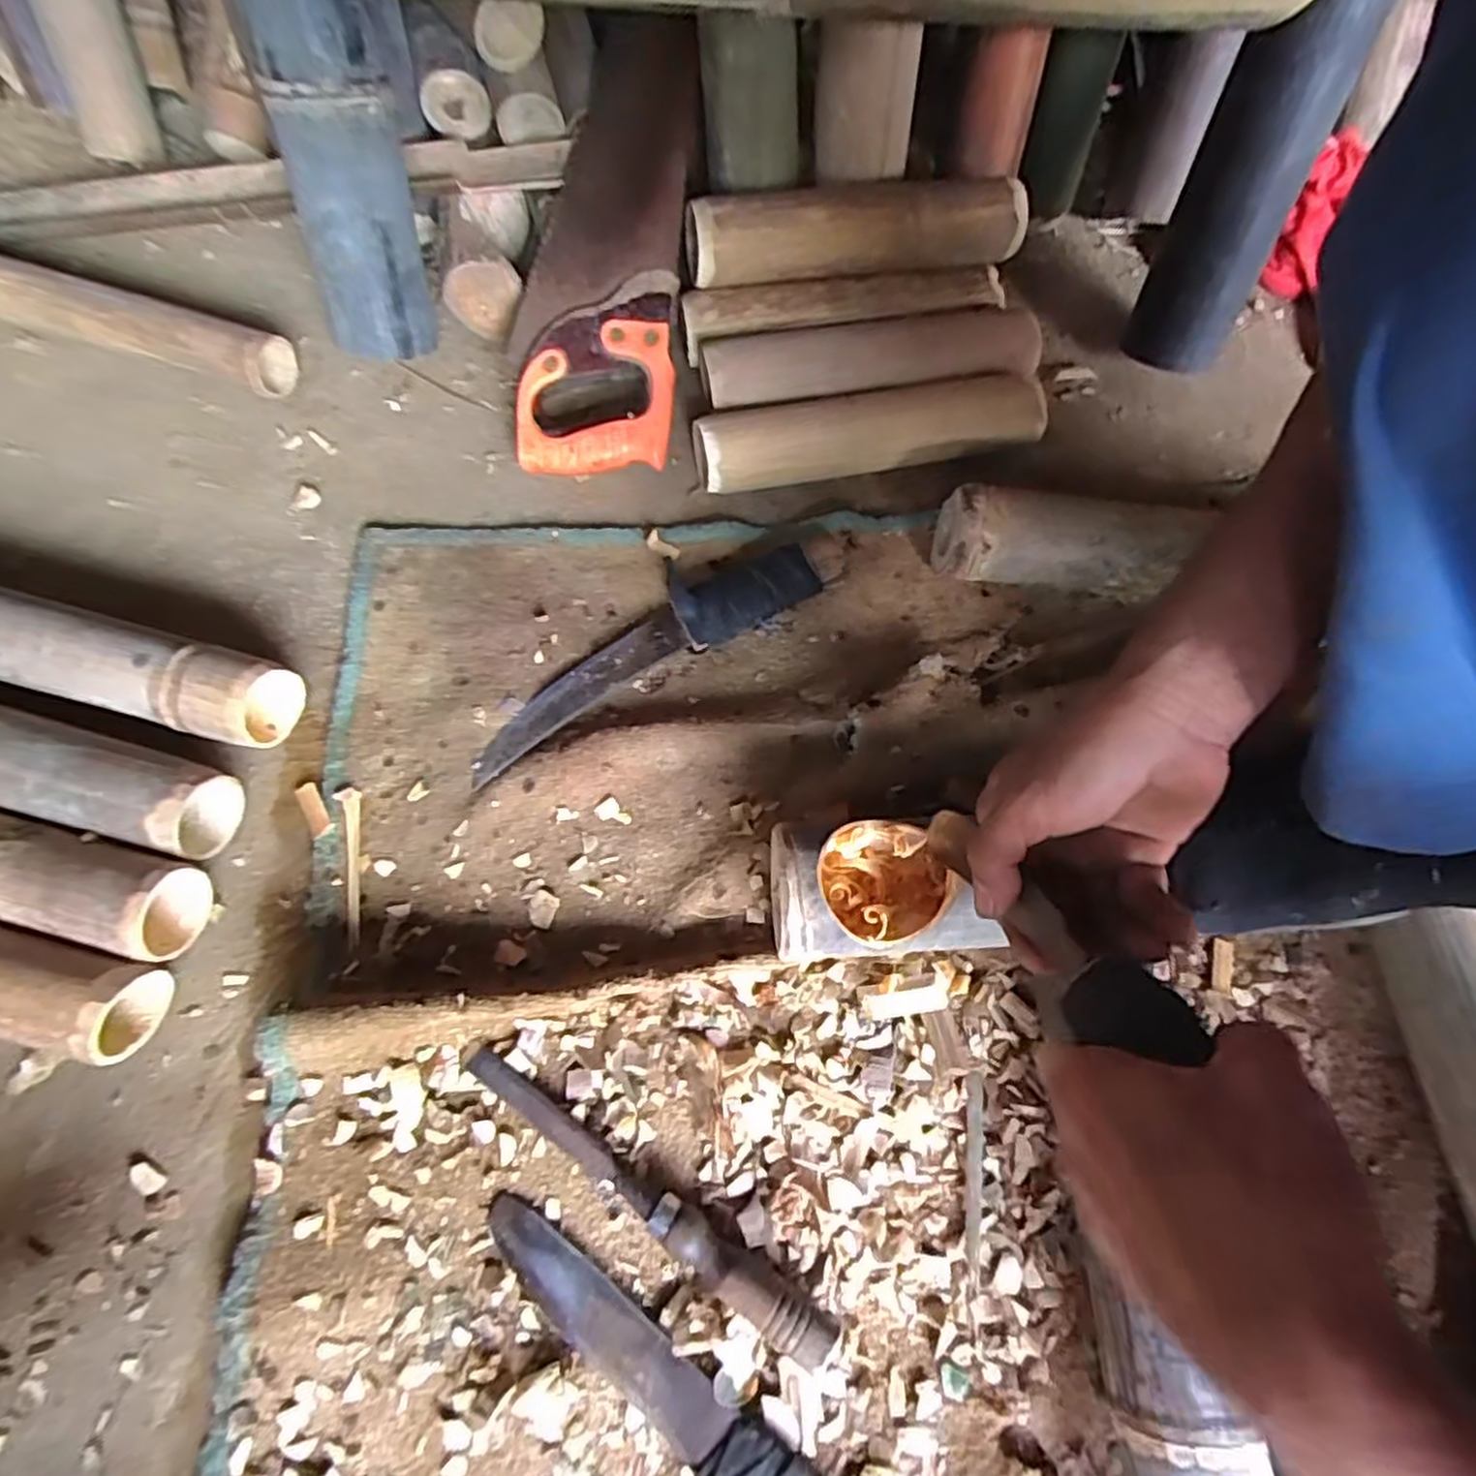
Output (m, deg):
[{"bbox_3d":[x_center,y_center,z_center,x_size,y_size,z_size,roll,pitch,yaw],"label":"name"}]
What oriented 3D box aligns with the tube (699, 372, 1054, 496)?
[{"bbox_3d":[0.101,-0.237,0.578,0.268,0.055,0.057,-10,70,-6],"label":"tube"}]

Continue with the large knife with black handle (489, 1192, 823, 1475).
[{"bbox_3d":[-0.031,0.329,0.369,0.254,0.021,0.035,36,72,11],"label":"large knife with black handle"}]

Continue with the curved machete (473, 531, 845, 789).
[{"bbox_3d":[-0.057,-0.071,0.517,0.288,0.031,0.054,-29,73,-13],"label":"curved machete"}]

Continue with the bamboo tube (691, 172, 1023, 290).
[{"bbox_3d":[0.093,-0.397,0.581,0.259,0.059,0.053,-8,69,-6],"label":"bamboo tube"}]

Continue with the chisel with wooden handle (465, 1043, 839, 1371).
[{"bbox_3d":[-0.054,0.244,0.398,0.235,0.026,0.022,34,71,10],"label":"chisel with wooden handle"}]

